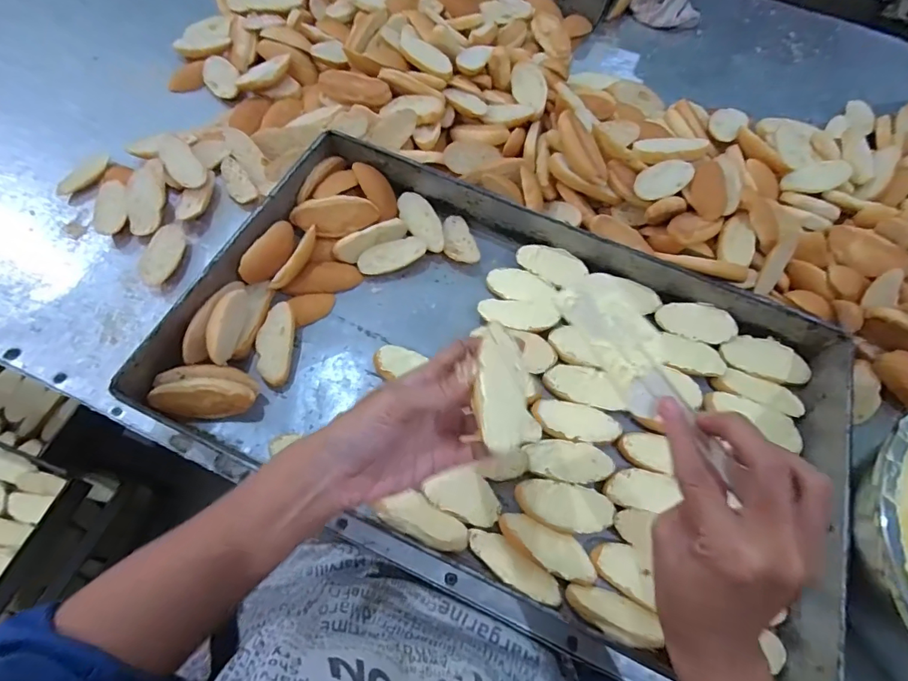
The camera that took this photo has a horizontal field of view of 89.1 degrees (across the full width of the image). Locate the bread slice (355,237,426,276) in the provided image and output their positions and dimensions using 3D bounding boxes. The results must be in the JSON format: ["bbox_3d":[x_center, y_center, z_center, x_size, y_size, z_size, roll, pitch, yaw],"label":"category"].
[{"bbox_3d":[-0.071,-0.099,0.531,0.079,0.013,0.035,-22,68,-14],"label":"bread slice"}]

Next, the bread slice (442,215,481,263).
[{"bbox_3d":[0.004,-0.119,0.548,0.036,0.010,0.069,-20,68,-13],"label":"bread slice"}]

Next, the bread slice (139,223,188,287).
[{"bbox_3d":[-0.323,-0.096,0.511,0.038,0.007,0.074,9,72,3],"label":"bread slice"}]

